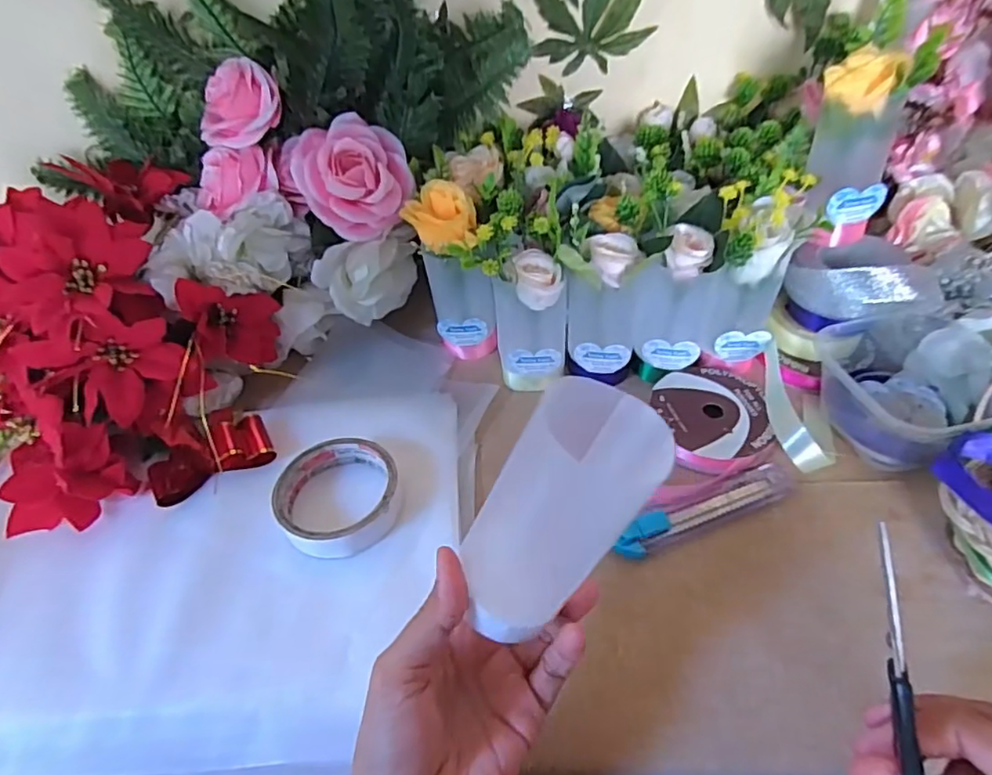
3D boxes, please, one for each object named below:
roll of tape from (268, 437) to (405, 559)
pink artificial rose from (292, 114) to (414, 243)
[{"bbox_3d":[-0.111,0.076,0.424,0.086,0.023,0.089,-2,46,2],"label":"roll of tape"},{"bbox_3d":[-0.117,-0.173,0.495,0.088,0.092,0.052,-20,21,-5],"label":"pink artificial rose"}]

